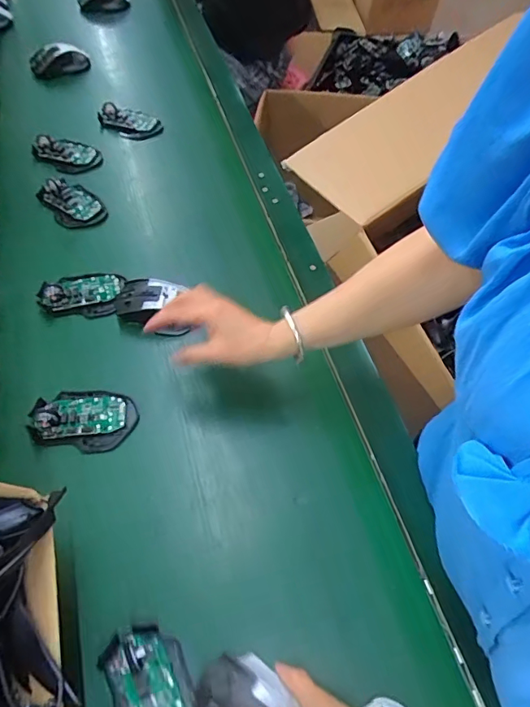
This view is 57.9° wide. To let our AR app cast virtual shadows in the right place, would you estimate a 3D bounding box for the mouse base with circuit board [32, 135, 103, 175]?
[{"bbox_3d":[-0.338,-0.344,0.816,0.111,0.028,0.064,21,58,11],"label":"mouse base with circuit board"}]

